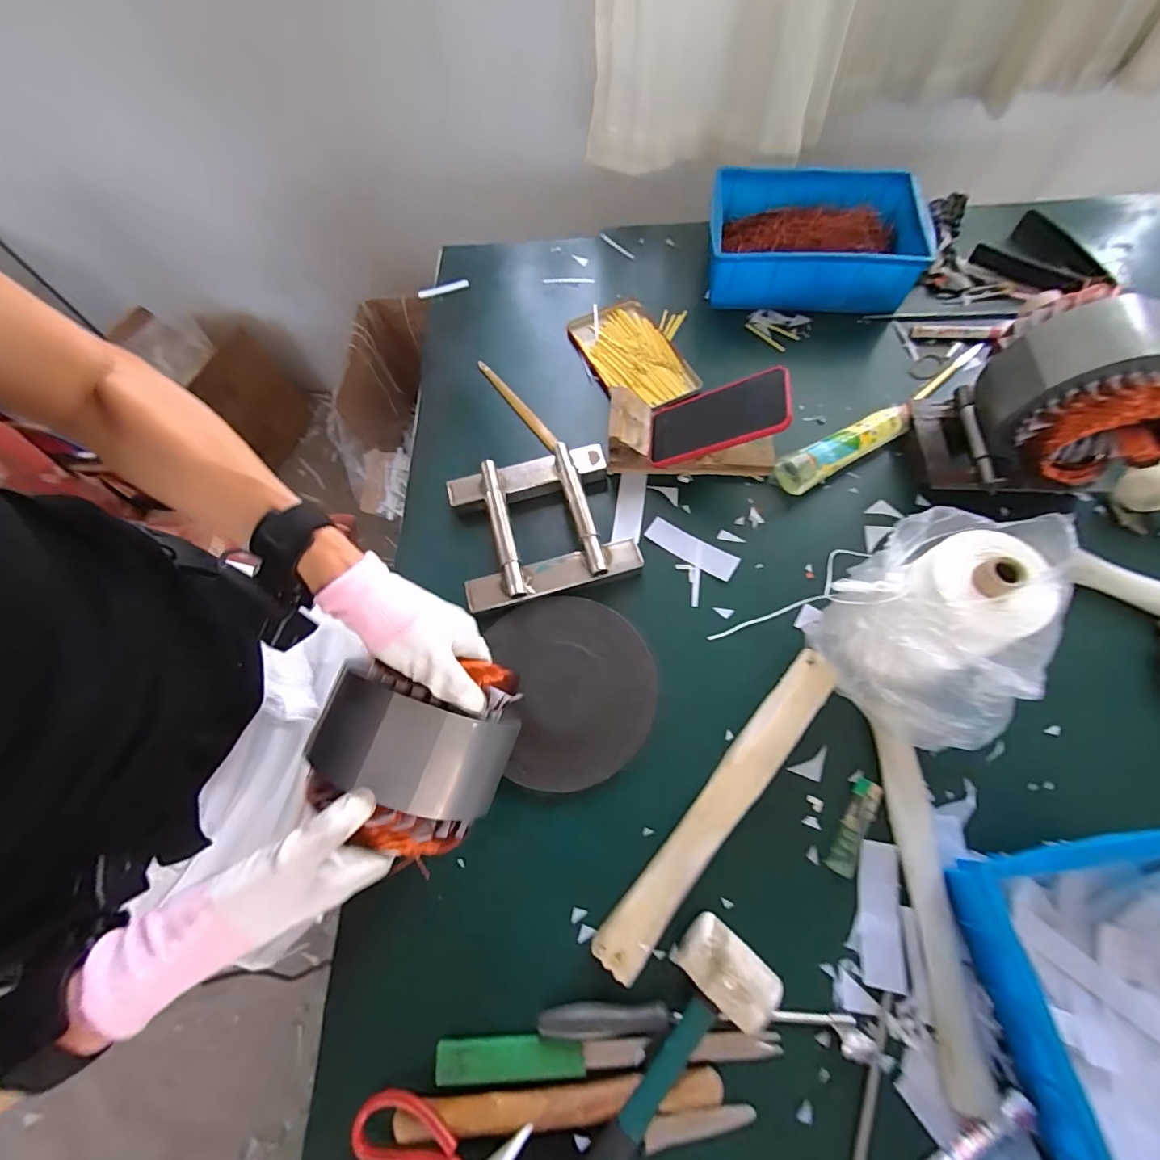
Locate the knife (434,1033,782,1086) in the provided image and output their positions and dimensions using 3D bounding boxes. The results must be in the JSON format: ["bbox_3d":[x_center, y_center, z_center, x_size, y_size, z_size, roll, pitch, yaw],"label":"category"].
[{"bbox_3d":[0.021,0.380,0.395,0.269,0.008,0.026,-2,66,1],"label":"knife"}]

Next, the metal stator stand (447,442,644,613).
[{"bbox_3d":[-0.046,-0.073,0.577,0.197,0.036,0.177,-14,66,-4],"label":"metal stator stand"}]

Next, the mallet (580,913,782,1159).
[{"bbox_3d":[0.047,0.399,0.361,0.078,0.043,0.286,32,71,15],"label":"mallet"}]

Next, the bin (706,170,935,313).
[{"bbox_3d":[0.334,-0.491,0.724,0.295,0.091,0.195,4,66,4],"label":"bin"}]

